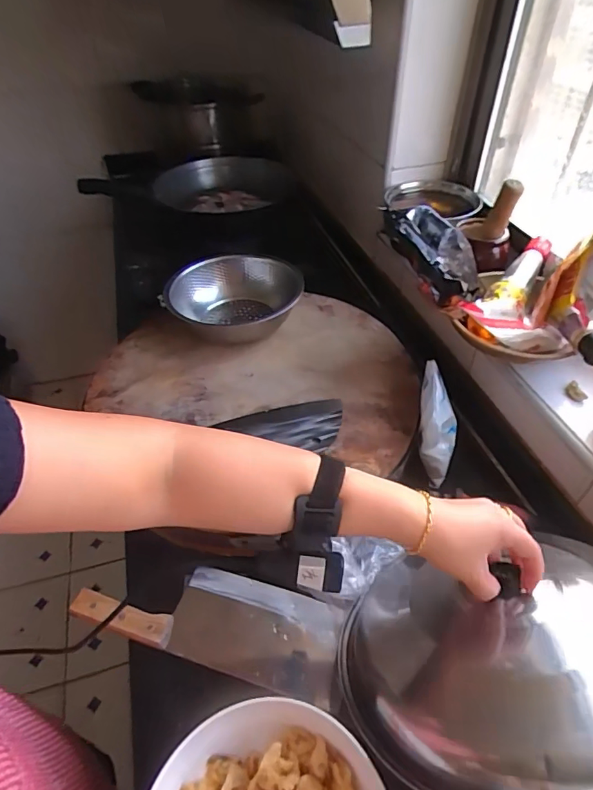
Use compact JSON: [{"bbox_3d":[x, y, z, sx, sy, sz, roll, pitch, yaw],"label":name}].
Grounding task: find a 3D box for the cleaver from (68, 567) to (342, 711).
[{"bbox_3d":[-0.095,0.247,0.543,0.291,0.024,0.102,12,46,13],"label":"cleaver"}]

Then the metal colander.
[{"bbox_3d":[-0.102,-0.159,0.809,0.198,0.075,0.201,12,46,13],"label":"metal colander"}]

